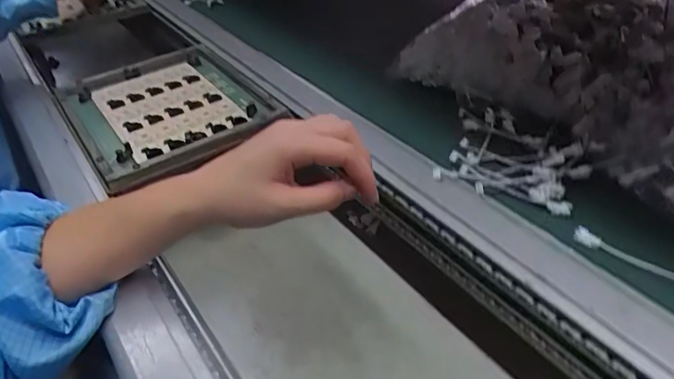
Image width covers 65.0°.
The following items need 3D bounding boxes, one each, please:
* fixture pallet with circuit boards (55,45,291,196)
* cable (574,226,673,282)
[{"bbox_3d":[-0.192,-0.093,0.605,0.198,0.015,0.246,-22,43,-27],"label":"fixture pallet with circuit boards"},{"bbox_3d":[0.222,0.053,0.383,0.102,0.006,0.012,32,47,33],"label":"cable"}]

